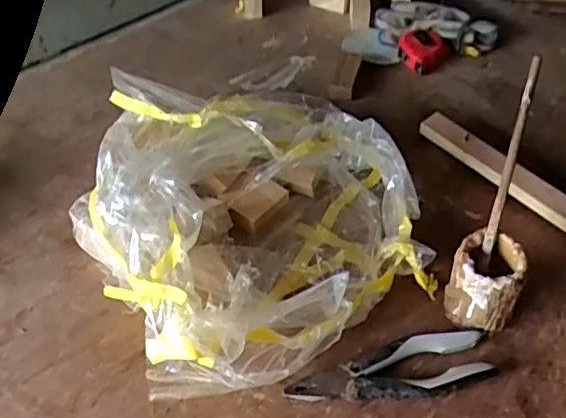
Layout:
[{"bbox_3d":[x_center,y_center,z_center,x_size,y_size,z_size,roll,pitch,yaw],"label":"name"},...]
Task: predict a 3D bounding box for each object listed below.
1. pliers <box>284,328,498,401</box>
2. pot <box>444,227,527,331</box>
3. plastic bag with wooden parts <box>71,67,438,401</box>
[{"bbox_3d":[0.100,0.155,0.574,0.196,0.021,0.058,-7,50,-3],"label":"pliers"},{"bbox_3d":[0.194,0.074,0.589,0.061,0.093,0.058,-1,50,1],"label":"pot"},{"bbox_3d":[-0.043,-0.009,0.660,0.331,0.119,0.366,-25,54,-18],"label":"plastic bag with wooden parts"}]

